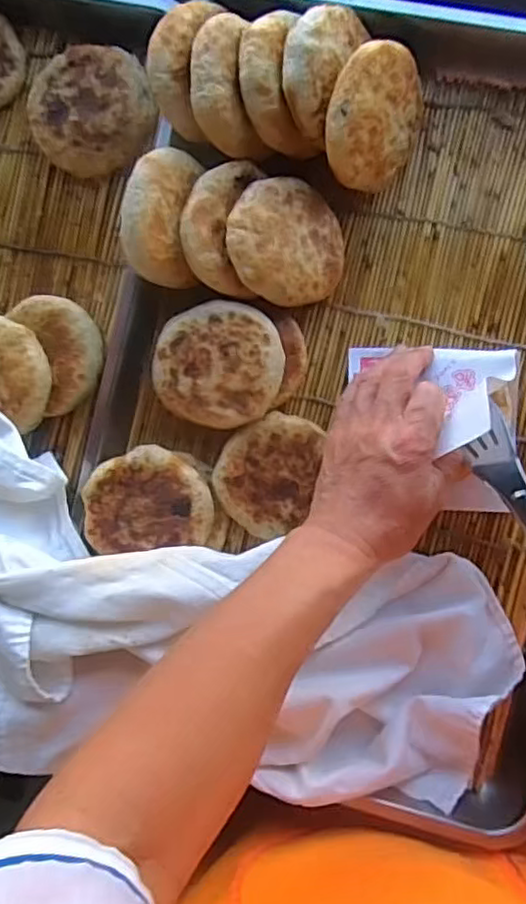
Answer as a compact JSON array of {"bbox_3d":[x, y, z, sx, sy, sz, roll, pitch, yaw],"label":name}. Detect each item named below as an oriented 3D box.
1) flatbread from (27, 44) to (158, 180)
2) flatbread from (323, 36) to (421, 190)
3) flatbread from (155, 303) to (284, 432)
[{"bbox_3d":[-0.135,-0.273,0.521,0.096,0.027,0.096,0,91,6],"label":"flatbread"},{"bbox_3d":[0.082,-0.237,0.463,0.021,0.082,0.092,31,116,44],"label":"flatbread"},{"bbox_3d":[-0.033,-0.065,0.495,0.094,0.027,0.091,0,91,6],"label":"flatbread"}]

